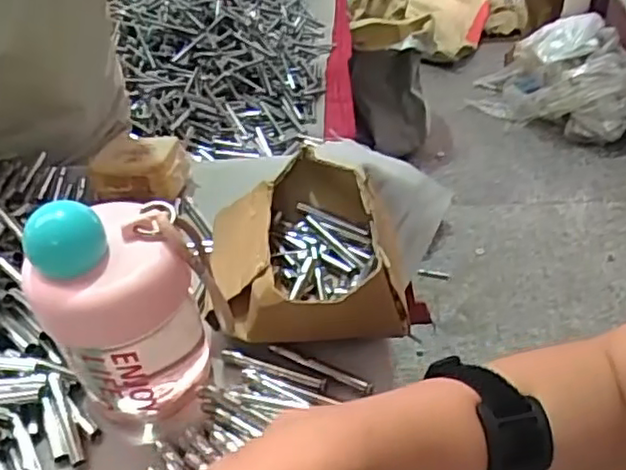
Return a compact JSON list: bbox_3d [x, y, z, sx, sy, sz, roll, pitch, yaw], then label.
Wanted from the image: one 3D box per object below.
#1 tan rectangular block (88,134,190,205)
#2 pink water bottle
[{"bbox_3d":[-0.160,-0.061,0.604,0.085,0.041,0.061,8,42,15],"label":"tan rectangular block"},{"bbox_3d":[-0.114,0.044,0.401,0.093,0.136,0.084,-25,44,-22],"label":"pink water bottle"}]

